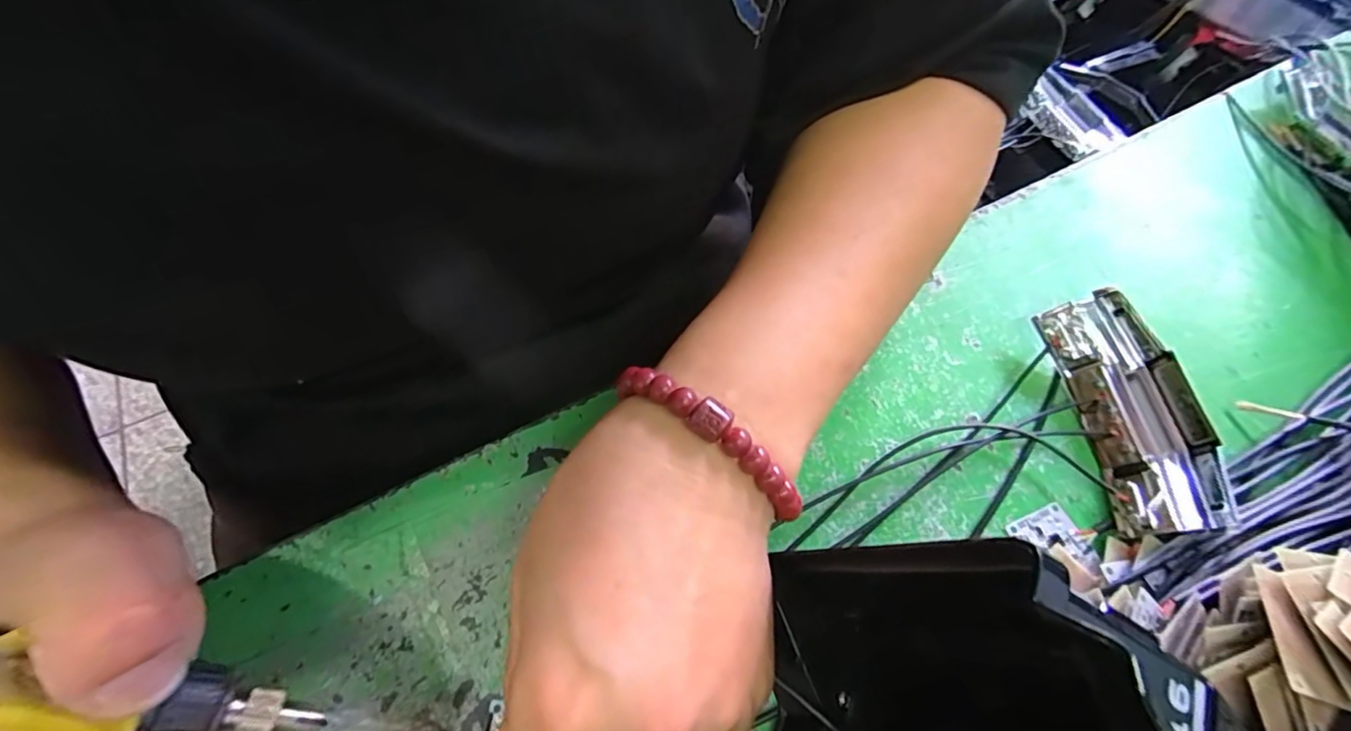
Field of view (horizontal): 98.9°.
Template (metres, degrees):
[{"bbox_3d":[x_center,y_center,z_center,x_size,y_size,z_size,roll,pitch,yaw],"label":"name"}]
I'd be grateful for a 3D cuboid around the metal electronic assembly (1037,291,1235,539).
[{"bbox_3d":[0.182,0.018,0.231,0.036,0.025,0.095,-3,59,-3],"label":"metal electronic assembly"}]

